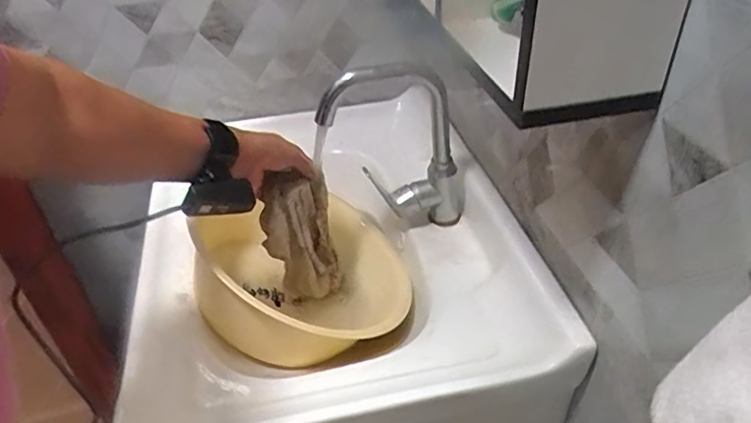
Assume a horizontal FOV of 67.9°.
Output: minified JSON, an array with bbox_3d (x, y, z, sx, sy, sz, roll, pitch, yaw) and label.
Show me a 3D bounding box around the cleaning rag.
[{"bbox_3d":[-0.093,0.042,0.721,0.093,0.201,0.051,-34,40,-26],"label":"cleaning rag"}]

